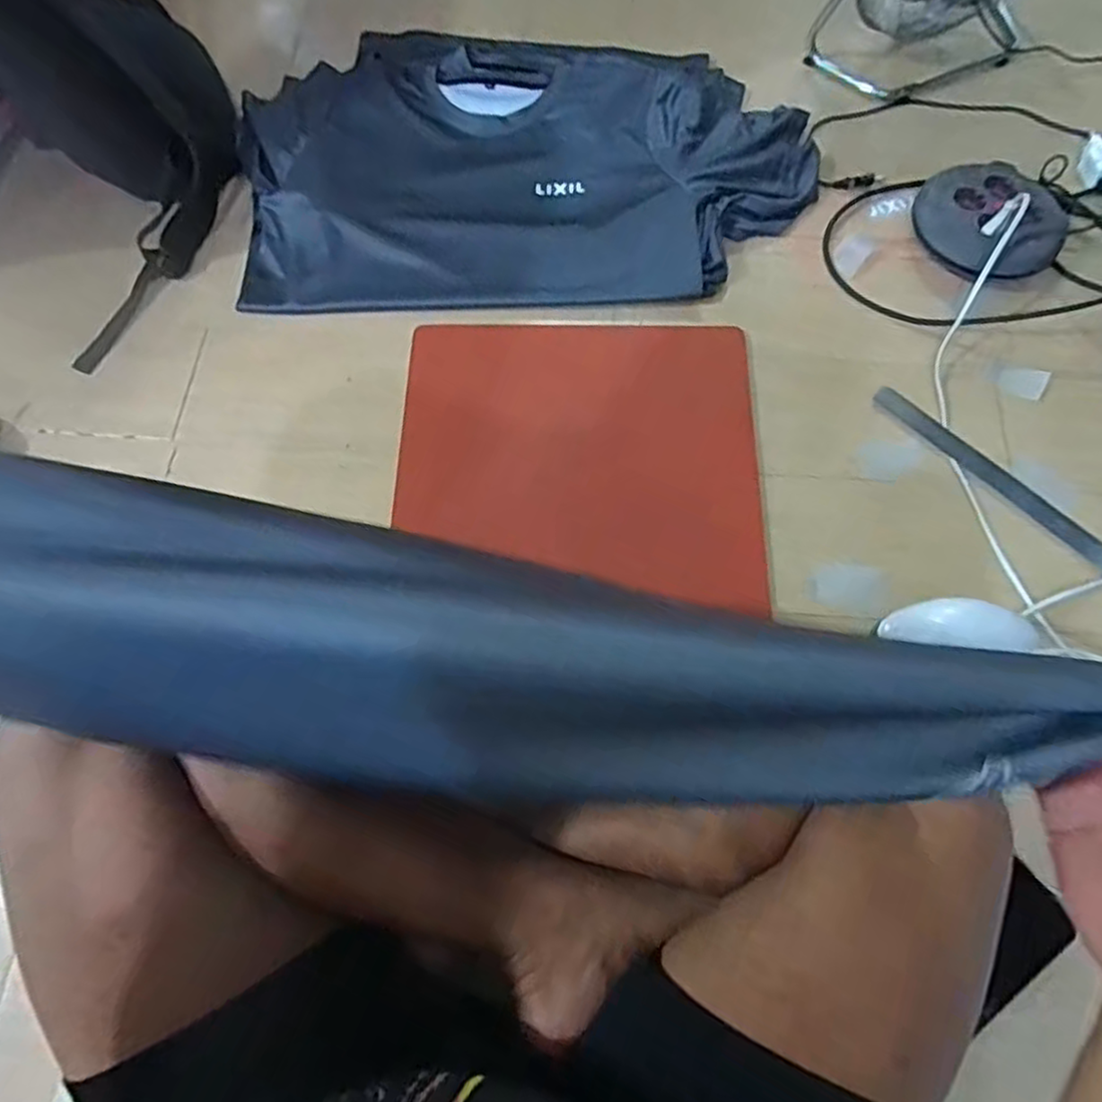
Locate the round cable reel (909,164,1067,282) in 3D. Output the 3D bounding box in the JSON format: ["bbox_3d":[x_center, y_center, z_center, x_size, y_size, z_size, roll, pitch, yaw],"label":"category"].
[{"bbox_3d":[0.504,-0.383,0.788,0.131,0.057,0.160,-29,71,-9],"label":"round cable reel"}]

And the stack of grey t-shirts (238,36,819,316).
[{"bbox_3d":[-0.033,-0.502,0.855,0.681,0.041,0.420,-2,69,0],"label":"stack of grey t-shirts"}]

